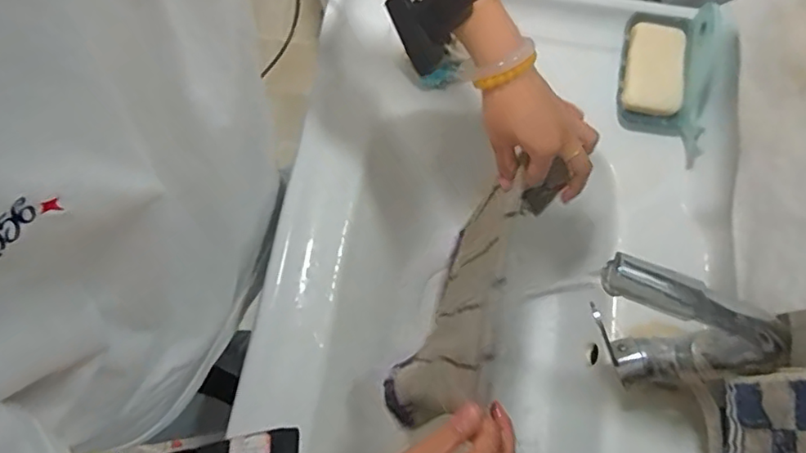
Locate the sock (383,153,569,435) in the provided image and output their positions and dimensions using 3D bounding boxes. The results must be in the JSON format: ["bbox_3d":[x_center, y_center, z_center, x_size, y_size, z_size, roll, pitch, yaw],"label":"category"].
[{"bbox_3d":[0.070,0.062,0.569,0.037,0.142,0.256,37,58,-15],"label":"sock"}]

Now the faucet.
[{"bbox_3d":[0.190,0.082,0.442,0.136,0.171,0.052,16,74,4],"label":"faucet"}]

